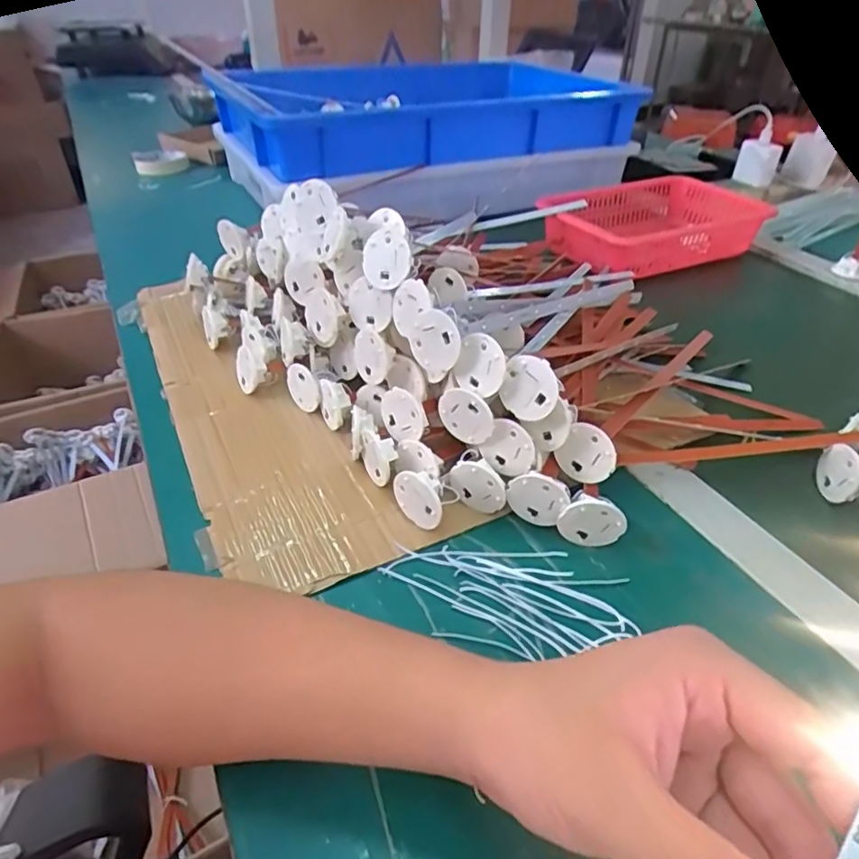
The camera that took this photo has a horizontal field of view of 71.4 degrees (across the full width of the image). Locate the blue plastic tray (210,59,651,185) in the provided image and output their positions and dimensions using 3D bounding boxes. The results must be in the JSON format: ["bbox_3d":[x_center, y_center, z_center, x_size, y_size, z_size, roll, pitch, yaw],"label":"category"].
[{"bbox_3d":[0.013,-0.486,0.893,0.621,0.100,0.391,-16,41,-19],"label":"blue plastic tray"}]

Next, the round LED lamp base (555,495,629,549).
[{"bbox_3d":[0.096,0.054,0.355,0.037,0.036,0.011,7,39,9],"label":"round LED lamp base"}]

